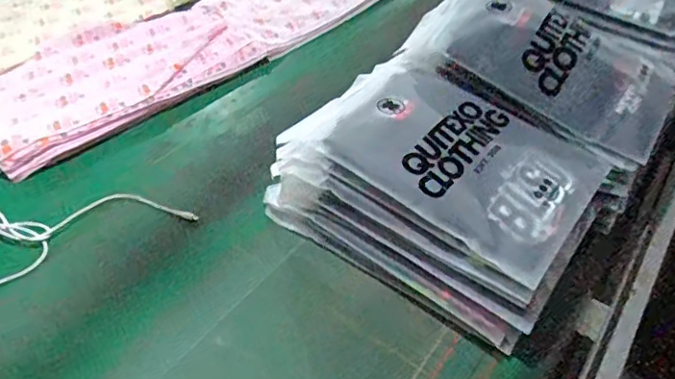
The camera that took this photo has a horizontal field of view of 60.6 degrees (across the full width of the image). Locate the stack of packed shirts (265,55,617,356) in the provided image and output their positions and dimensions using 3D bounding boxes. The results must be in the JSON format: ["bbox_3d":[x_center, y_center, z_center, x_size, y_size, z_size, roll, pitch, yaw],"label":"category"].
[{"bbox_3d":[0.127,-0.007,0.740,0.382,0.138,0.259,28,48,22],"label":"stack of packed shirts"}]

